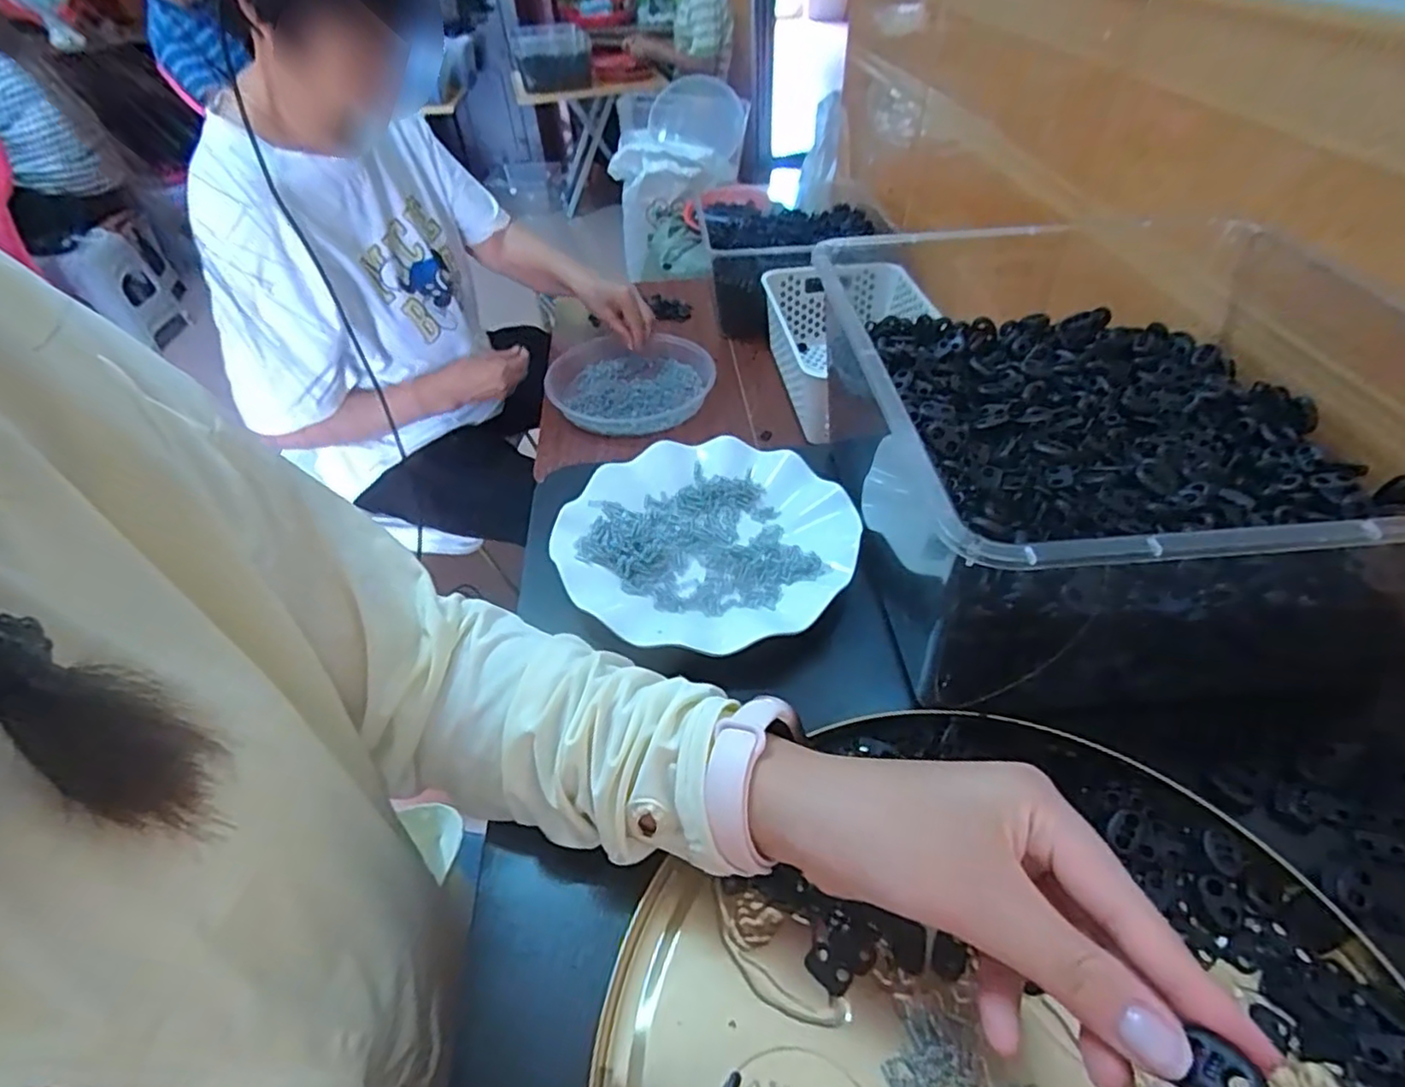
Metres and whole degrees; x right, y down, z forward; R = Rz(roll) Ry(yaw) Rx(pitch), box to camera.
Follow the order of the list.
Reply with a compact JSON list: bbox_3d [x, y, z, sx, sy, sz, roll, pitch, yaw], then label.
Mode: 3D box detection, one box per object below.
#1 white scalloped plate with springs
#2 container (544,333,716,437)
[{"bbox_3d":[0.000,-0.003,0.433,0.174,0.019,0.179,-2,45,2],"label":"white scalloped plate with springs"},{"bbox_3d":[-0.114,-0.227,0.976,0.250,0.041,0.258,5,45,9],"label":"container"}]

